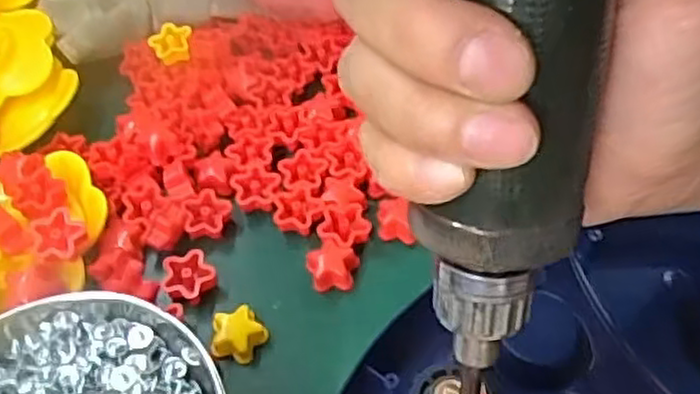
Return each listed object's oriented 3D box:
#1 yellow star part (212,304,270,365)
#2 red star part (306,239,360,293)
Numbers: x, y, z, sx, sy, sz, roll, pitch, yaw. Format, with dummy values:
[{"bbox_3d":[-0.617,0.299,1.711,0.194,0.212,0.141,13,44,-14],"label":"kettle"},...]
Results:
[{"bbox_3d":[-0.053,0.065,0.340,0.025,0.015,0.023,-27,56,-16],"label":"yellow star part"},{"bbox_3d":[-0.009,0.034,0.359,0.025,0.014,0.021,-3,53,2],"label":"red star part"}]

